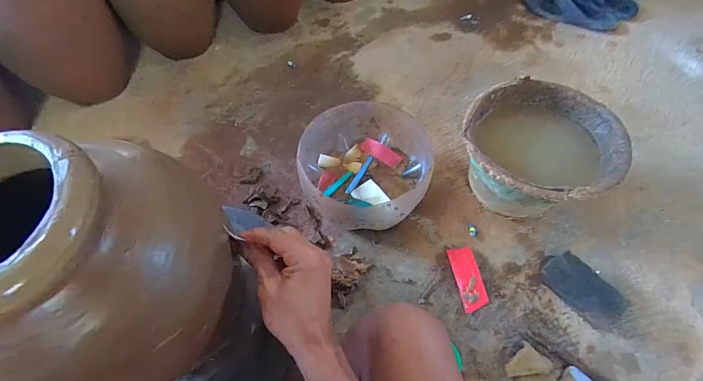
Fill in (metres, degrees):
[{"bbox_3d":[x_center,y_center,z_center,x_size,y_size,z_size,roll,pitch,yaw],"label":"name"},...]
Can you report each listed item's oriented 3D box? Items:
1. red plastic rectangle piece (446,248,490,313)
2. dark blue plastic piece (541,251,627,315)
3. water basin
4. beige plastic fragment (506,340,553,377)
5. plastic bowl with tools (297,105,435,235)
[{"bbox_3d":[0.209,0.155,0.593,0.048,0.014,0.109,-9,59,-5],"label":"red plastic rectangle piece"},{"bbox_3d":[0.387,0.163,0.560,0.120,0.068,0.016,43,30,17],"label":"dark blue plastic piece"},{"bbox_3d":[0.327,-0.056,0.629,0.245,0.170,0.254,0,59,0],"label":"water basin"},{"bbox_3d":[0.278,0.264,0.523,0.071,0.015,0.043,-4,59,-2],"label":"beige plastic fragment"},{"bbox_3d":[0.023,-0.043,0.655,0.236,0.121,0.253,0,59,0],"label":"plastic bowl with tools"}]

